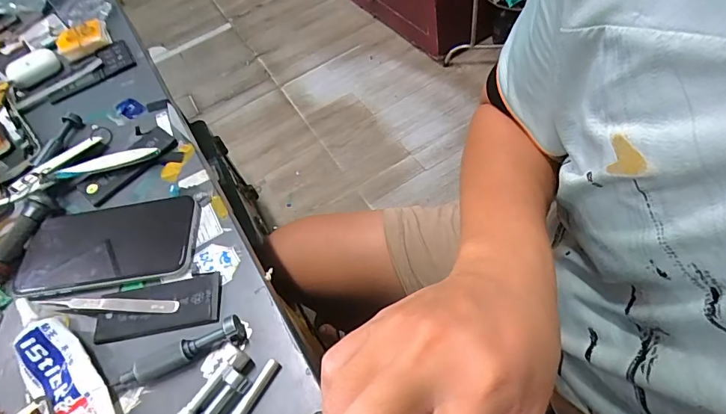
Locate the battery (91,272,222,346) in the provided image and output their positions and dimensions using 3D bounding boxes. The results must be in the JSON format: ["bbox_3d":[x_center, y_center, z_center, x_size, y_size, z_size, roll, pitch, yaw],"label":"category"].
[{"bbox_3d":[-0.155,0.073,0.317,0.094,0.005,0.039,-11,55,4],"label":"battery"}]

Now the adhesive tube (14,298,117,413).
[{"bbox_3d":[-0.204,0.116,0.287,0.037,0.022,0.135,-42,59,-17],"label":"adhesive tube"}]

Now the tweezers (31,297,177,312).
[{"bbox_3d":[-0.199,0.075,0.322,0.122,0.006,0.010,-2,56,10],"label":"tweezers"}]

